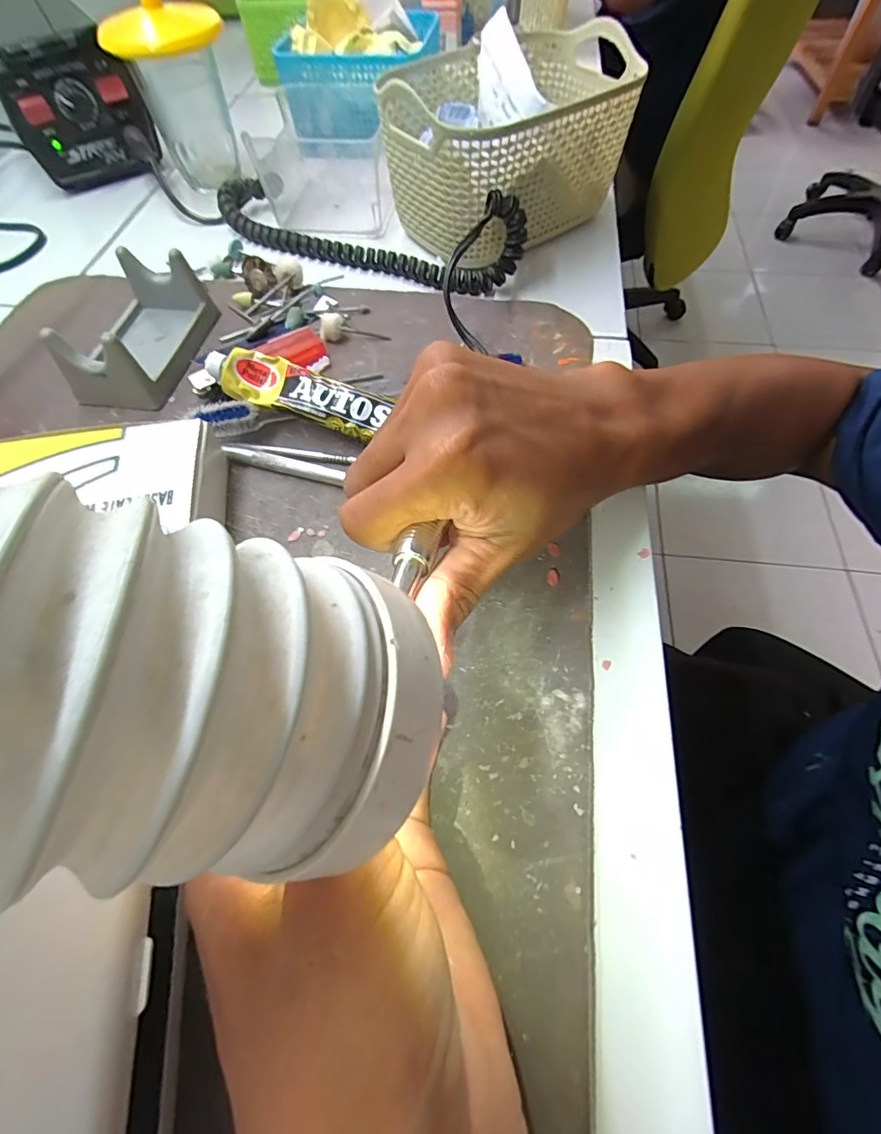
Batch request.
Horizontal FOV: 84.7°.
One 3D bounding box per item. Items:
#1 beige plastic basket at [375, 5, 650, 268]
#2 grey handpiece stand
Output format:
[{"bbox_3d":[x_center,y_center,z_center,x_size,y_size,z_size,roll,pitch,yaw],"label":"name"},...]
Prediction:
[{"bbox_3d":[0.049,-0.303,0.346,0.170,0.093,0.123,-35,65,-16],"label":"beige plastic basket"},{"bbox_3d":[-0.183,-0.144,0.291,0.064,0.038,0.098,5,61,5],"label":"grey handpiece stand"}]

